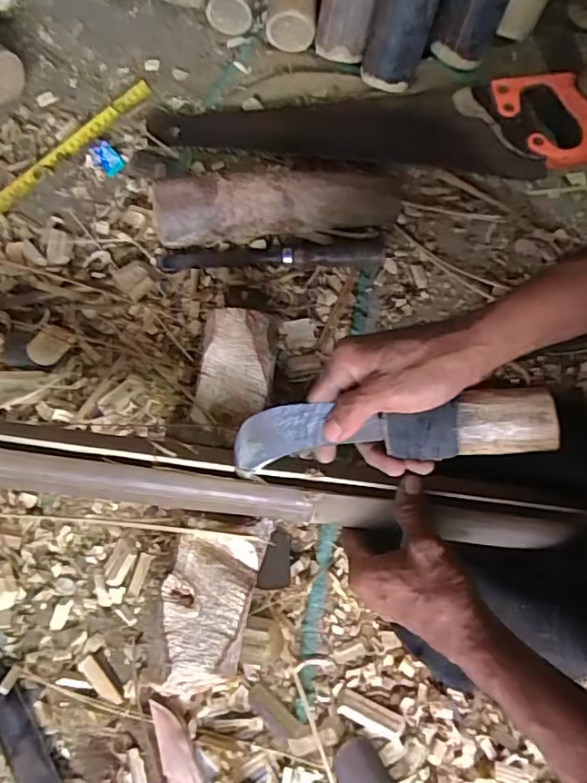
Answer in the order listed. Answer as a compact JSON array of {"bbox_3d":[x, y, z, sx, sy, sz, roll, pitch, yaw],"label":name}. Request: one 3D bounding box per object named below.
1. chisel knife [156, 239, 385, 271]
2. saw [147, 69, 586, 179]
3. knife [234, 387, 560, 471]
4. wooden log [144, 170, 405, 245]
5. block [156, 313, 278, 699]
[{"bbox_3d":[-0.025,-0.146,0.597,0.242,0.022,0.028,-3,74,-2],"label":"chisel knife"},{"bbox_3d":[0.088,-0.291,0.623,0.484,0.032,0.109,-3,74,-2],"label":"saw"},{"bbox_3d":[0.063,0.027,0.405,0.234,0.031,0.042,-5,72,20],"label":"knife"},{"bbox_3d":[-0.015,-0.190,0.583,0.250,0.070,0.050,-5,74,-2],"label":"wooden log"},{"bbox_3d":[-0.058,0.087,0.495,0.076,0.058,0.318,6,74,1],"label":"block"}]

